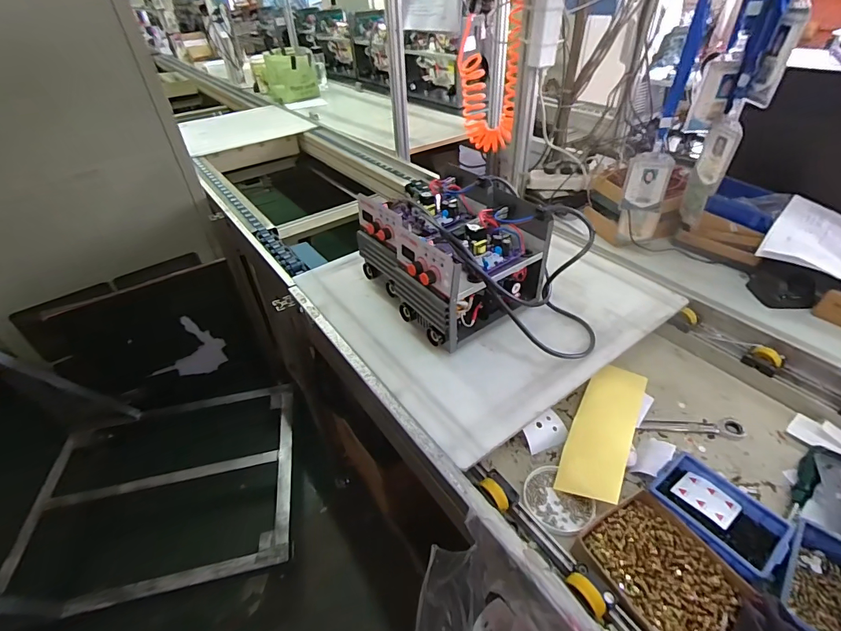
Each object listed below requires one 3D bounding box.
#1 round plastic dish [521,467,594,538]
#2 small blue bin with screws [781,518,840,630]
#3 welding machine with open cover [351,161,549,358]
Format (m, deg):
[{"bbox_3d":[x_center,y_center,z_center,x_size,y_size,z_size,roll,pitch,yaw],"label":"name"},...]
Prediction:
[{"bbox_3d":[0.193,0.270,0.599,0.091,0.017,0.096,-2,40,1],"label":"round plastic dish"},{"bbox_3d":[0.478,0.328,0.483,0.094,0.047,0.141,30,49,33],"label":"small blue bin with screws"},{"bbox_3d":[0.064,-0.112,0.797,0.252,0.191,0.310,-22,43,-21],"label":"welding machine with open cover"}]

